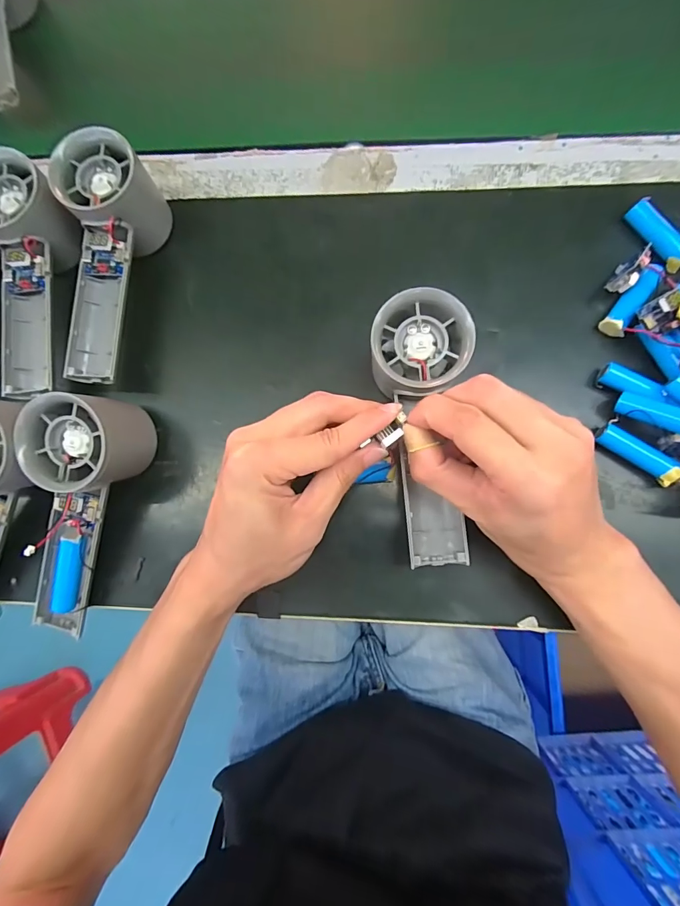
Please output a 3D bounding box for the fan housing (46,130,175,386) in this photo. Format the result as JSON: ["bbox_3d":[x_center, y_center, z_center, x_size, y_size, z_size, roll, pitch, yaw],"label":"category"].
[{"bbox_3d":[-0.164,-0.128,0.278,0.054,0.058,0.159,10,83,6],"label":"fan housing"}]

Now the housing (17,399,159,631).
[{"bbox_3d":[-0.167,0.042,0.264,0.059,0.052,0.160,17,99,6],"label":"housing"}]

